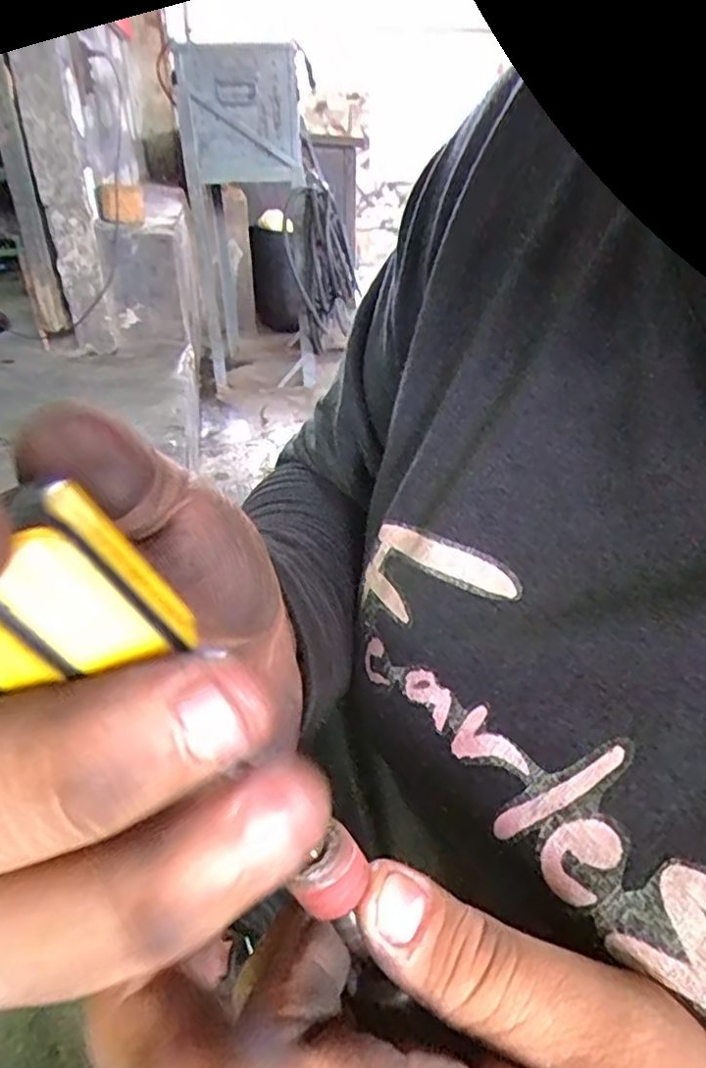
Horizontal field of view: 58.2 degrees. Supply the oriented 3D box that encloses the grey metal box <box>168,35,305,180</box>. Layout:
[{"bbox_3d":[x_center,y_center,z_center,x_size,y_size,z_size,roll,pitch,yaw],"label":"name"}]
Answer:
[{"bbox_3d":[-0.265,-1.038,1.566,0.298,0.294,0.074,-20,37,-29],"label":"grey metal box"}]

